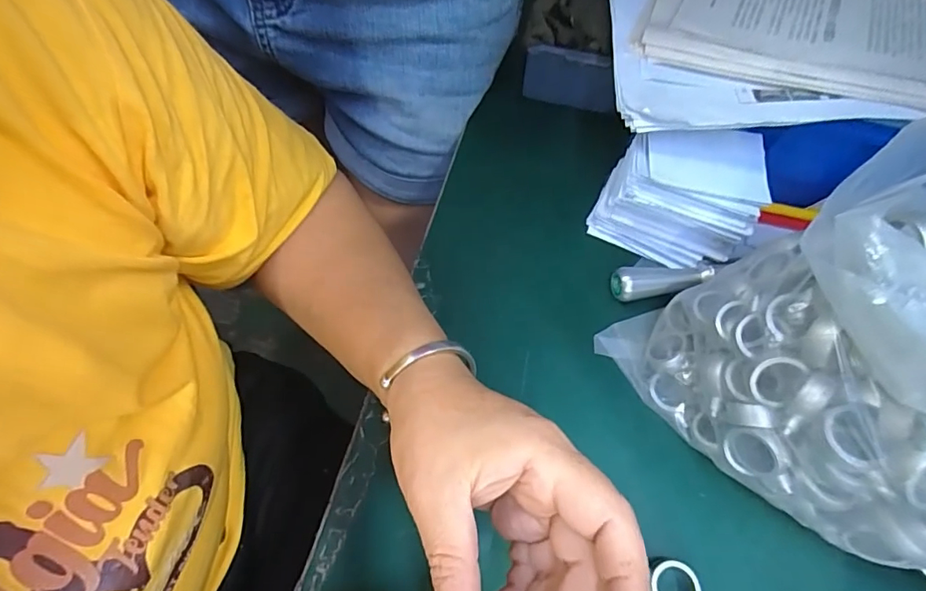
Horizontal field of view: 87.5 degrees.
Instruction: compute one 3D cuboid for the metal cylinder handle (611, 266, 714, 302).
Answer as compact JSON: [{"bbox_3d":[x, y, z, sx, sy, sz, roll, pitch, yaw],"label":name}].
[{"bbox_3d":[0.132,-0.009,0.322,0.067,0.019,0.019,-9,64,-5],"label":"metal cylinder handle"}]

